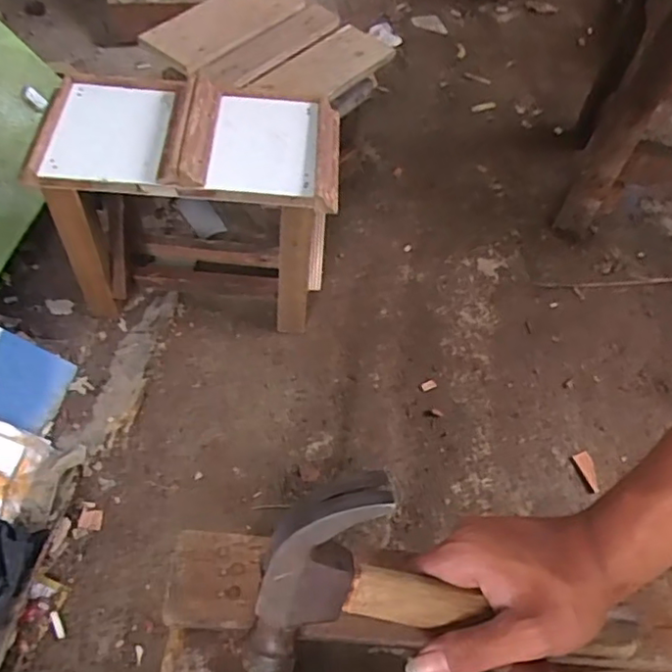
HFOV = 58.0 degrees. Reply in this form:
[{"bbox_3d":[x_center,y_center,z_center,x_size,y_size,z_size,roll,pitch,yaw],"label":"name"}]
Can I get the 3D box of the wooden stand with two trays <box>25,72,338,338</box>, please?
[{"bbox_3d":[-0.192,-0.185,0.903,0.368,0.329,0.203,4,57,-2],"label":"wooden stand with two trays"}]

